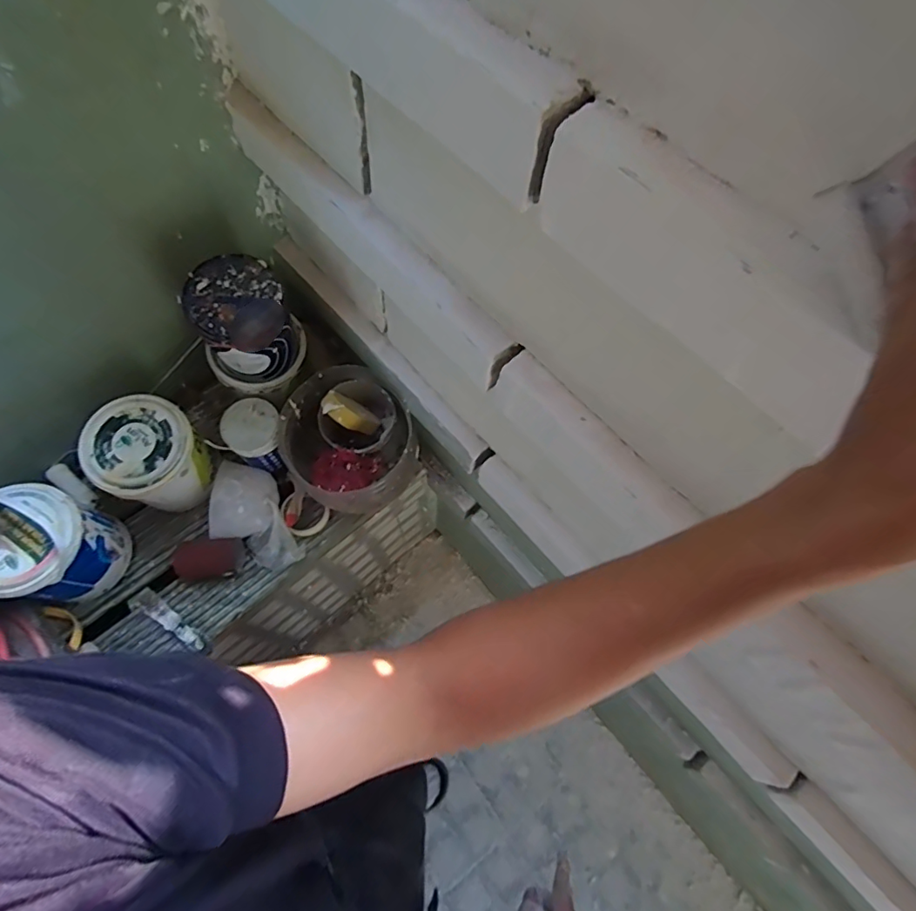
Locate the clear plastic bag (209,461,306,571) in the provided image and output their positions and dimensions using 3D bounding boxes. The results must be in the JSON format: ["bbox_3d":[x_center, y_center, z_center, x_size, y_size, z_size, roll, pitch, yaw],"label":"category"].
[{"bbox_3d":[-0.414,0.110,0.987,0.144,0.090,0.234,-26,70,-13],"label":"clear plastic bag"}]

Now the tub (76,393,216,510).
[{"bbox_3d":[-0.562,0.006,0.953,0.167,0.184,0.152,1,66,-2],"label":"tub"}]

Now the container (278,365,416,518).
[{"bbox_3d":[-0.208,-0.024,0.979,0.223,0.169,0.233,-35,72,-16],"label":"container"}]

